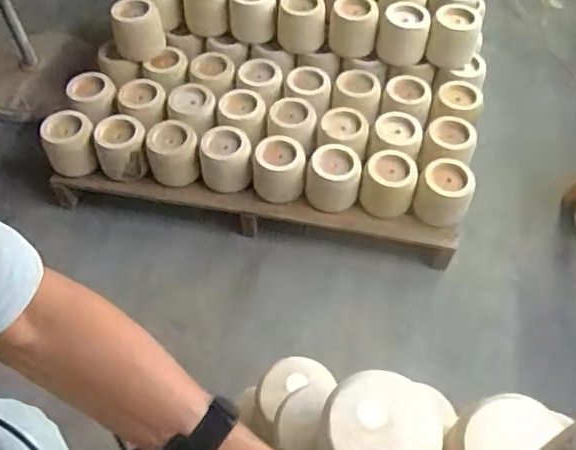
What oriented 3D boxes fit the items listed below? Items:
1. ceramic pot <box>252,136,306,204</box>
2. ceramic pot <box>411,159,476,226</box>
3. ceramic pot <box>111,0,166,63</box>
[{"bbox_3d":[-0.022,-0.149,1.451,0.133,0.125,0.127,6,55,4],"label":"ceramic pot"},{"bbox_3d":[0.394,-0.084,1.424,0.133,0.113,0.124,0,55,0],"label":"ceramic pot"},{"bbox_3d":[-0.427,-0.551,1.593,0.135,0.162,0.129,0,55,0],"label":"ceramic pot"}]

